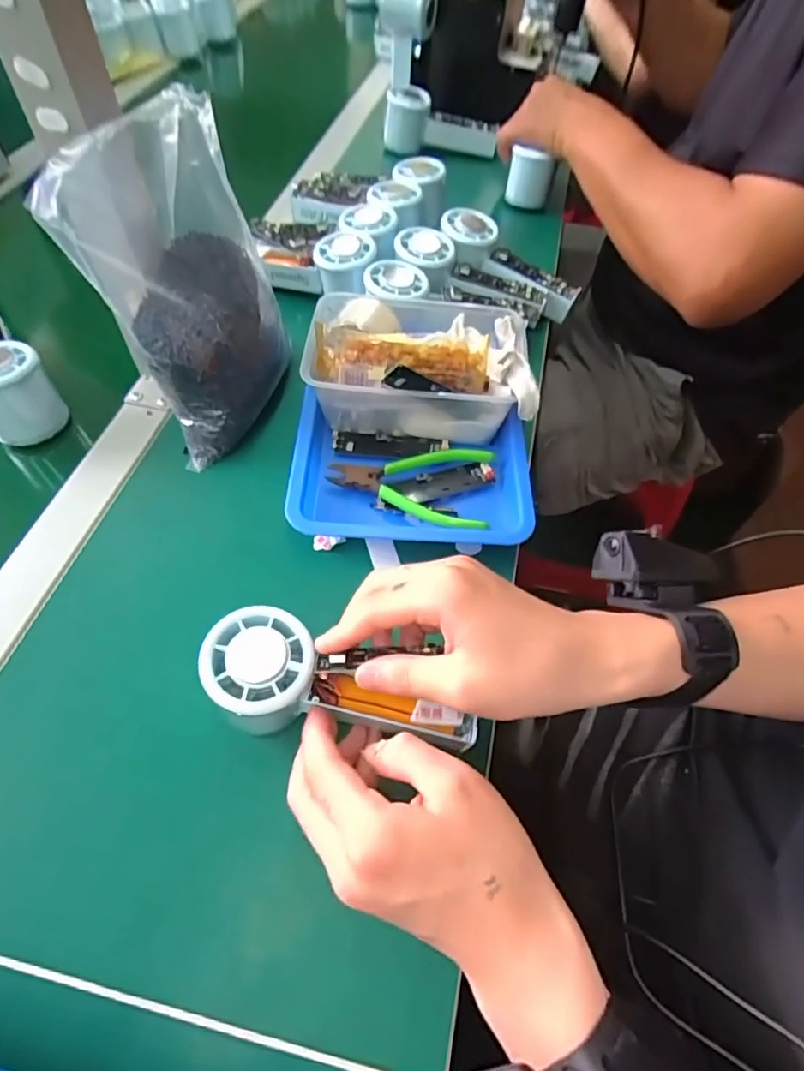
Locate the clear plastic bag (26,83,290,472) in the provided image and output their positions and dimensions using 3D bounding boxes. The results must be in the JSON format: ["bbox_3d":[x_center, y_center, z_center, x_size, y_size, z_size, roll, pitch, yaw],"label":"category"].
[{"bbox_3d":[-0.153,-0.177,0.391,0.124,0.178,0.158,-11,57,-9],"label":"clear plastic bag"}]

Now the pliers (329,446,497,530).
[{"bbox_3d":[0.005,-0.040,0.413,0.119,0.012,0.076,8,56,3],"label":"pliers"}]

